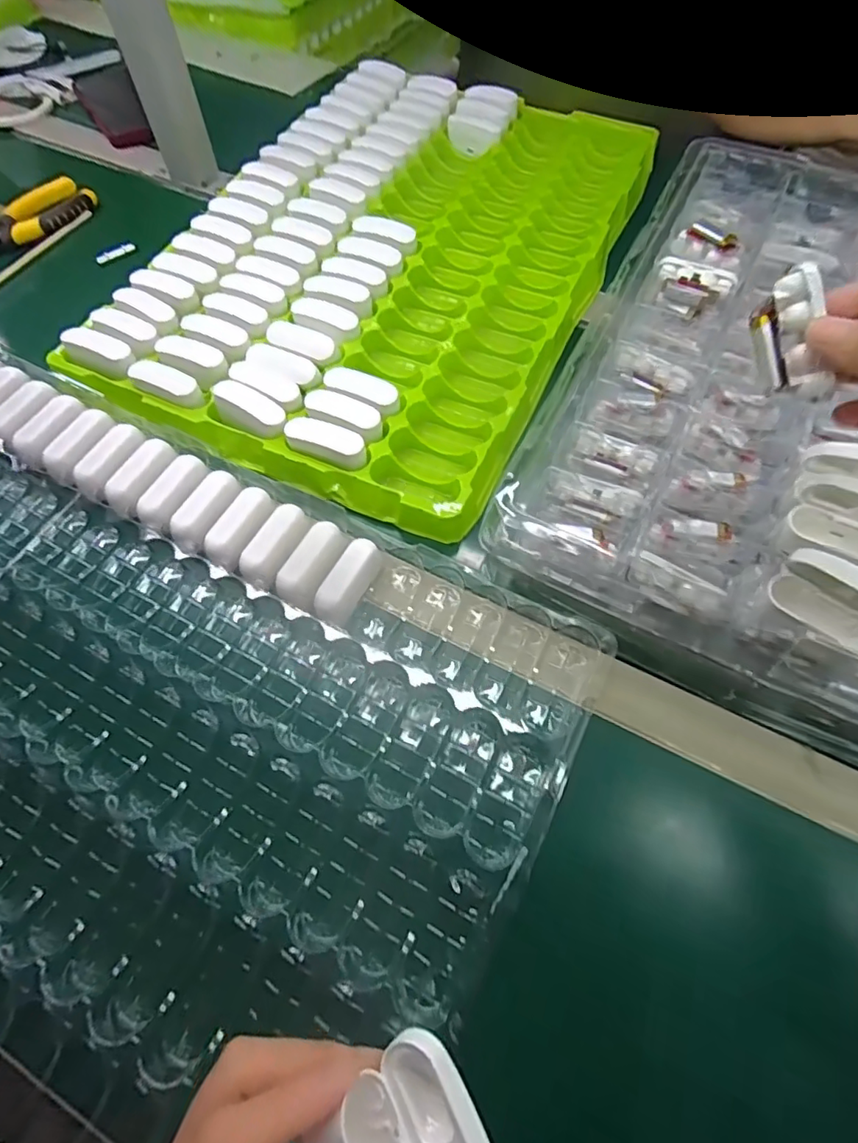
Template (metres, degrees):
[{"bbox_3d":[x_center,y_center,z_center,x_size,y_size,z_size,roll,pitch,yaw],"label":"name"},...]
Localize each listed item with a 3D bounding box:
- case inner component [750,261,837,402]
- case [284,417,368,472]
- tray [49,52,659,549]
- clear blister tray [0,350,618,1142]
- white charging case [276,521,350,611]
[{"bbox_3d":[0.168,-0.109,0.254,0.027,0.013,0.059,-13,101,-5],"label":"case inner component"},{"bbox_3d":[-0.079,-0.098,0.421,0.064,0.020,0.030,22,65,12],"label":"case"},{"bbox_3d":[-0.028,-0.323,0.539,0.383,0.042,0.564,23,65,12],"label":"tray"},{"bbox_3d":[-0.218,0.079,0.343,0.556,0.033,0.379,25,67,13],"label":"clear blister tray"},{"bbox_3d":[-0.081,-0.004,0.382,0.029,0.018,0.062,24,65,13],"label":"white charging case"}]

